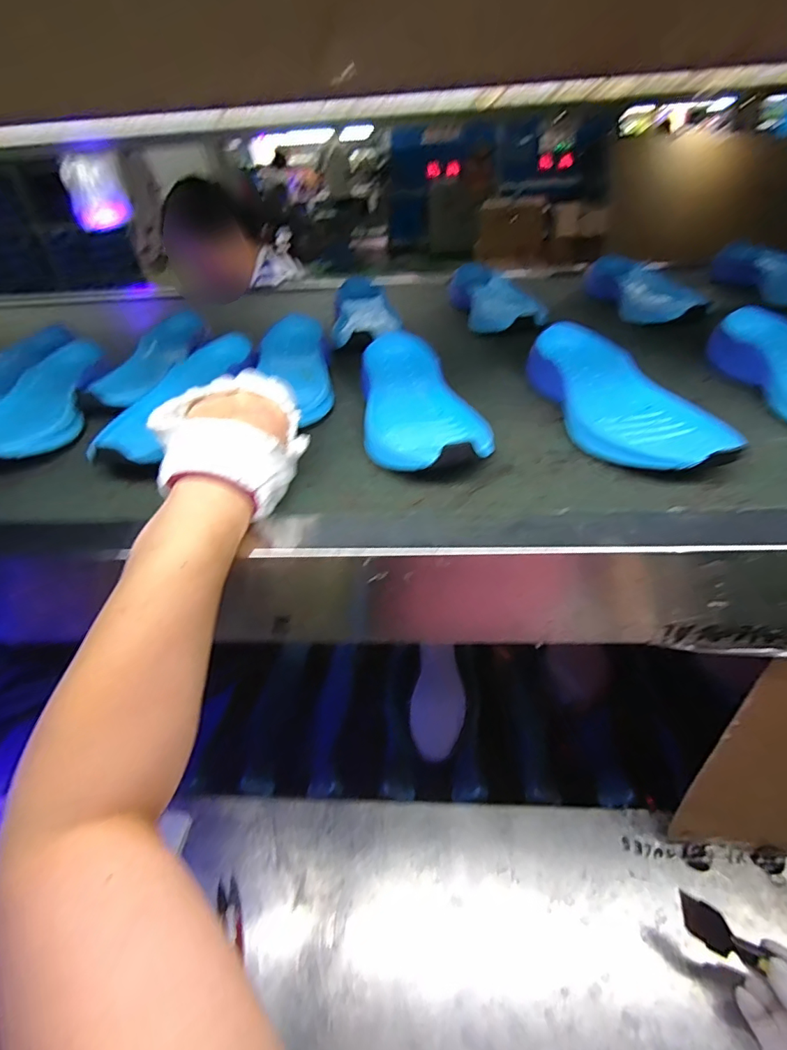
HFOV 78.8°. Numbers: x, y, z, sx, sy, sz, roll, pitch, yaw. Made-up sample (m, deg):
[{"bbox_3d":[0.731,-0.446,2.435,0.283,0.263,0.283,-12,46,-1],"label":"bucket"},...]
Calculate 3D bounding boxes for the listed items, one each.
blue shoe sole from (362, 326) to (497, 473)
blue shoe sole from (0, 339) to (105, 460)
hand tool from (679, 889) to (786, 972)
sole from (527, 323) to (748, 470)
[{"bbox_3d":[0.018,-0.114,0.446,0.096,0.042,0.224,-9,41,-4],"label":"blue shoe sole"},{"bbox_3d":[-0.371,-0.142,0.507,0.084,0.034,0.272,-15,42,-11],"label":"blue shoe sole"},{"bbox_3d":[0.319,0.376,0.407,0.146,0.008,0.029,27,88,26],"label":"hand tool"},{"bbox_3d":[0.195,-0.115,0.433,0.098,0.038,0.239,-13,42,-9],"label":"sole"}]

